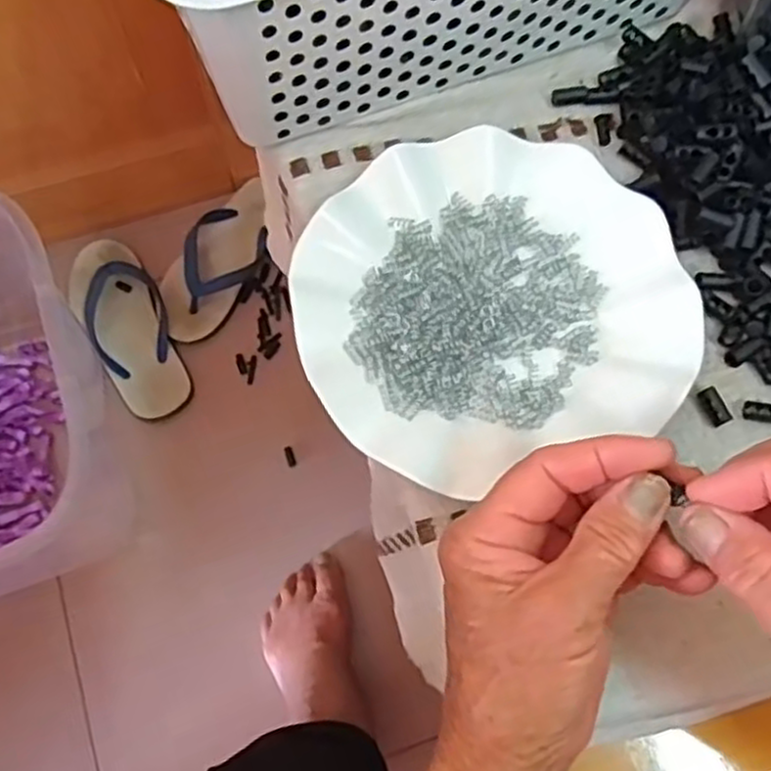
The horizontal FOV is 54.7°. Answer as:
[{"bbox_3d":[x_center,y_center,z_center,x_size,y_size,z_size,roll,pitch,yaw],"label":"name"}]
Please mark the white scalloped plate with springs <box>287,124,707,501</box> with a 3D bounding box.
[{"bbox_3d":[0.049,-0.044,0.359,0.180,0.019,0.165,1,71,-2],"label":"white scalloped plate with springs"}]

